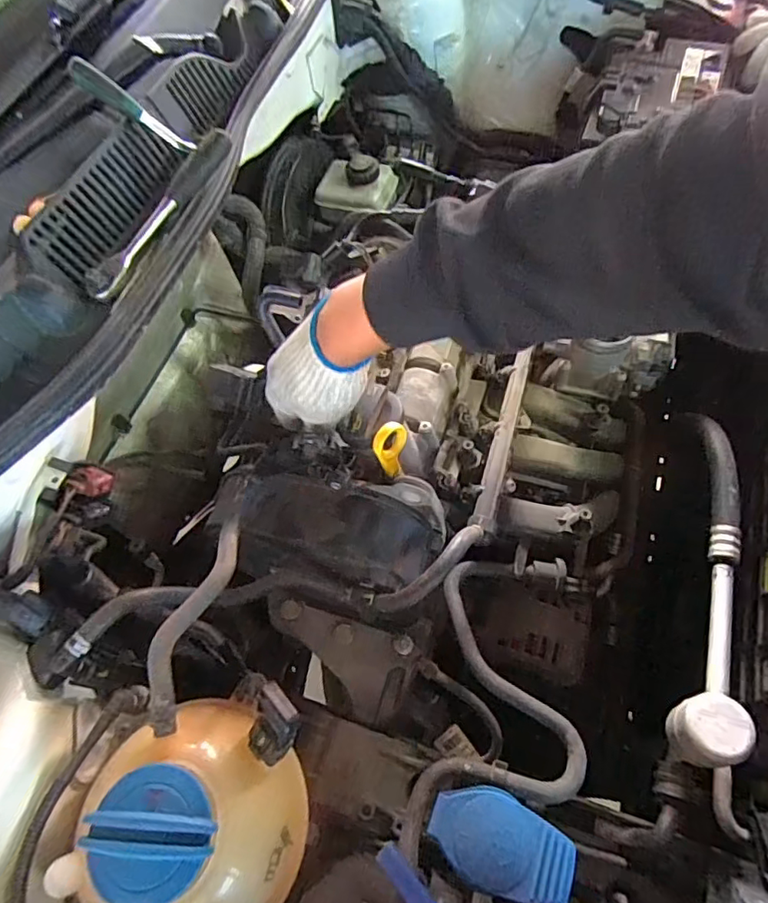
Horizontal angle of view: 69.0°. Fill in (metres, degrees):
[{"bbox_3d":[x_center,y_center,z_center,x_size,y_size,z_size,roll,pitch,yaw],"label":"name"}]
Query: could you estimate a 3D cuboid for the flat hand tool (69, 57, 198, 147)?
[{"bbox_3d":[-0.236,-0.324,0.528,0.115,0.019,0.014,28,58,-32],"label":"flat hand tool"}]

